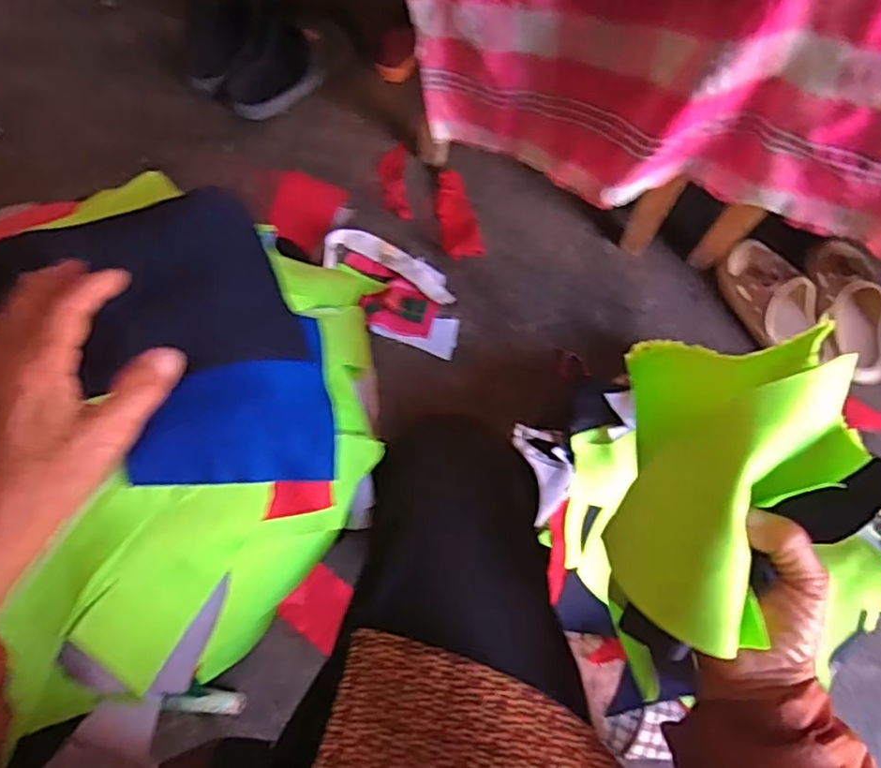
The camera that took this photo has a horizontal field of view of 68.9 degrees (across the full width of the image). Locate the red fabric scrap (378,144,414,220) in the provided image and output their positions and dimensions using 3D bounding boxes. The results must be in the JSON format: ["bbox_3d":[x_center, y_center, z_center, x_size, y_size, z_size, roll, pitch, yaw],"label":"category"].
[{"bbox_3d":[-0.073,-0.323,1.031,0.046,0.005,0.139,-4,70,-4],"label":"red fabric scrap"}]

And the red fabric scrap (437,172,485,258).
[{"bbox_3d":[0.021,-0.265,0.999,0.057,0.010,0.159,-13,71,-7],"label":"red fabric scrap"}]

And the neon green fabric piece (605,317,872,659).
[{"bbox_3d":[0.155,0.053,0.341,0.097,0.080,0.163,12,70,2],"label":"neon green fabric piece"}]

